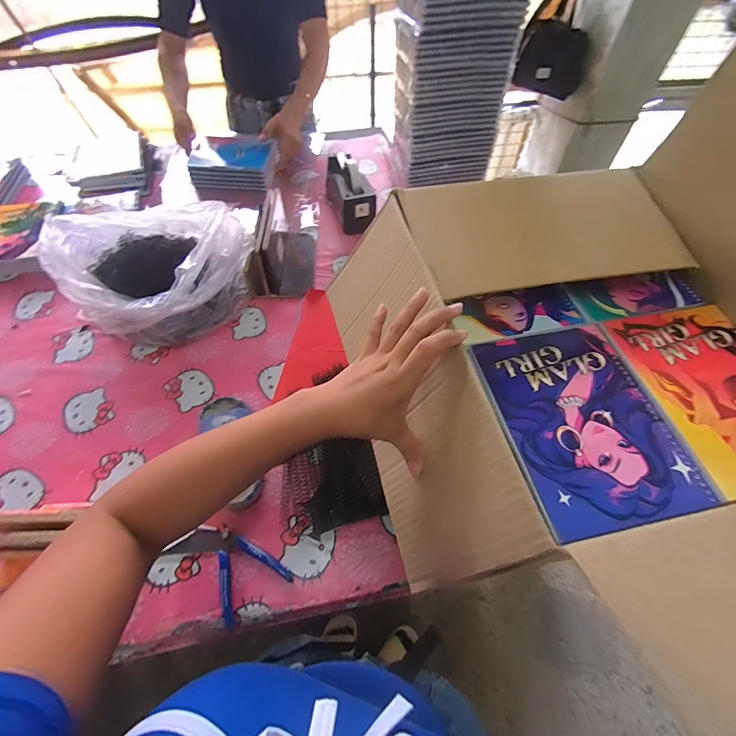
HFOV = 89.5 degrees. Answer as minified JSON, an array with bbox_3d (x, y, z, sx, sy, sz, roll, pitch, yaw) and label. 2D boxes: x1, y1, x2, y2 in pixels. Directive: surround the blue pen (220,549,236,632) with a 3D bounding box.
[{"bbox_3d":[-0.181,0.281,0.472,0.013,0.011,0.090,-16,59,-11],"label":"blue pen"}]

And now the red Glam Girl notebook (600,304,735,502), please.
[{"bbox_3d":[0.348,0.020,0.370,0.150,0.007,0.196,-9,58,-7],"label":"red Glam Girl notebook"}]

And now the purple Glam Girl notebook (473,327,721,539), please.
[{"bbox_3d":[0.202,0.045,0.352,0.156,0.006,0.195,-9,58,-7],"label":"purple Glam Girl notebook"}]

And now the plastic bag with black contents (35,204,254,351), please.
[{"bbox_3d":[-0.374,-0.180,0.677,0.237,0.168,0.277,31,62,18],"label":"plastic bag with black contents"}]

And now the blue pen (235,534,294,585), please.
[{"bbox_3d":[-0.138,0.253,0.492,0.094,0.009,0.014,26,60,15],"label":"blue pen"}]

